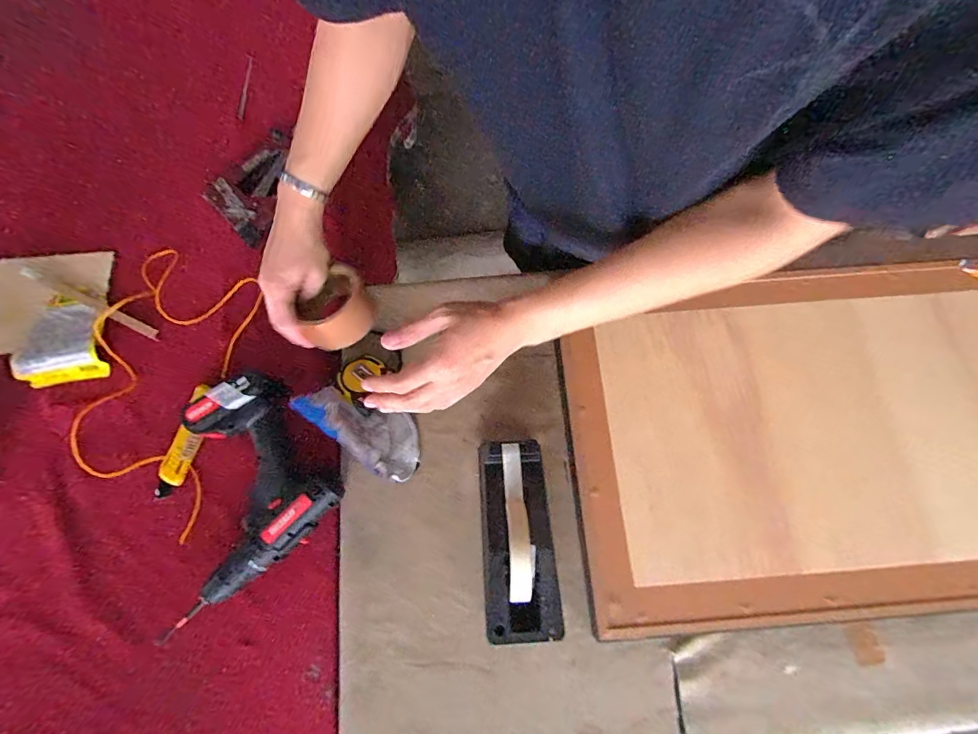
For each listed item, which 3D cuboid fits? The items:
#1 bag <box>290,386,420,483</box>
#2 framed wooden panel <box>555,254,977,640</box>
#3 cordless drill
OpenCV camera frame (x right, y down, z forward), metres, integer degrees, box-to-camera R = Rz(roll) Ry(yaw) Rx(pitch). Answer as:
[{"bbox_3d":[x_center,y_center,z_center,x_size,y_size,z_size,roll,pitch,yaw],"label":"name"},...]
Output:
[{"bbox_3d":[-0.144,0.069,0.500,0.140,0.088,0.068,37,78,10],"label":"bag"},{"bbox_3d":[0.486,0.070,0.525,0.769,0.034,0.423,-5,75,-1],"label":"framed wooden panel"},{"bbox_3d":[-0.313,0.146,0.493,0.220,0.060,0.214,-31,77,-8],"label":"cordless drill"}]

